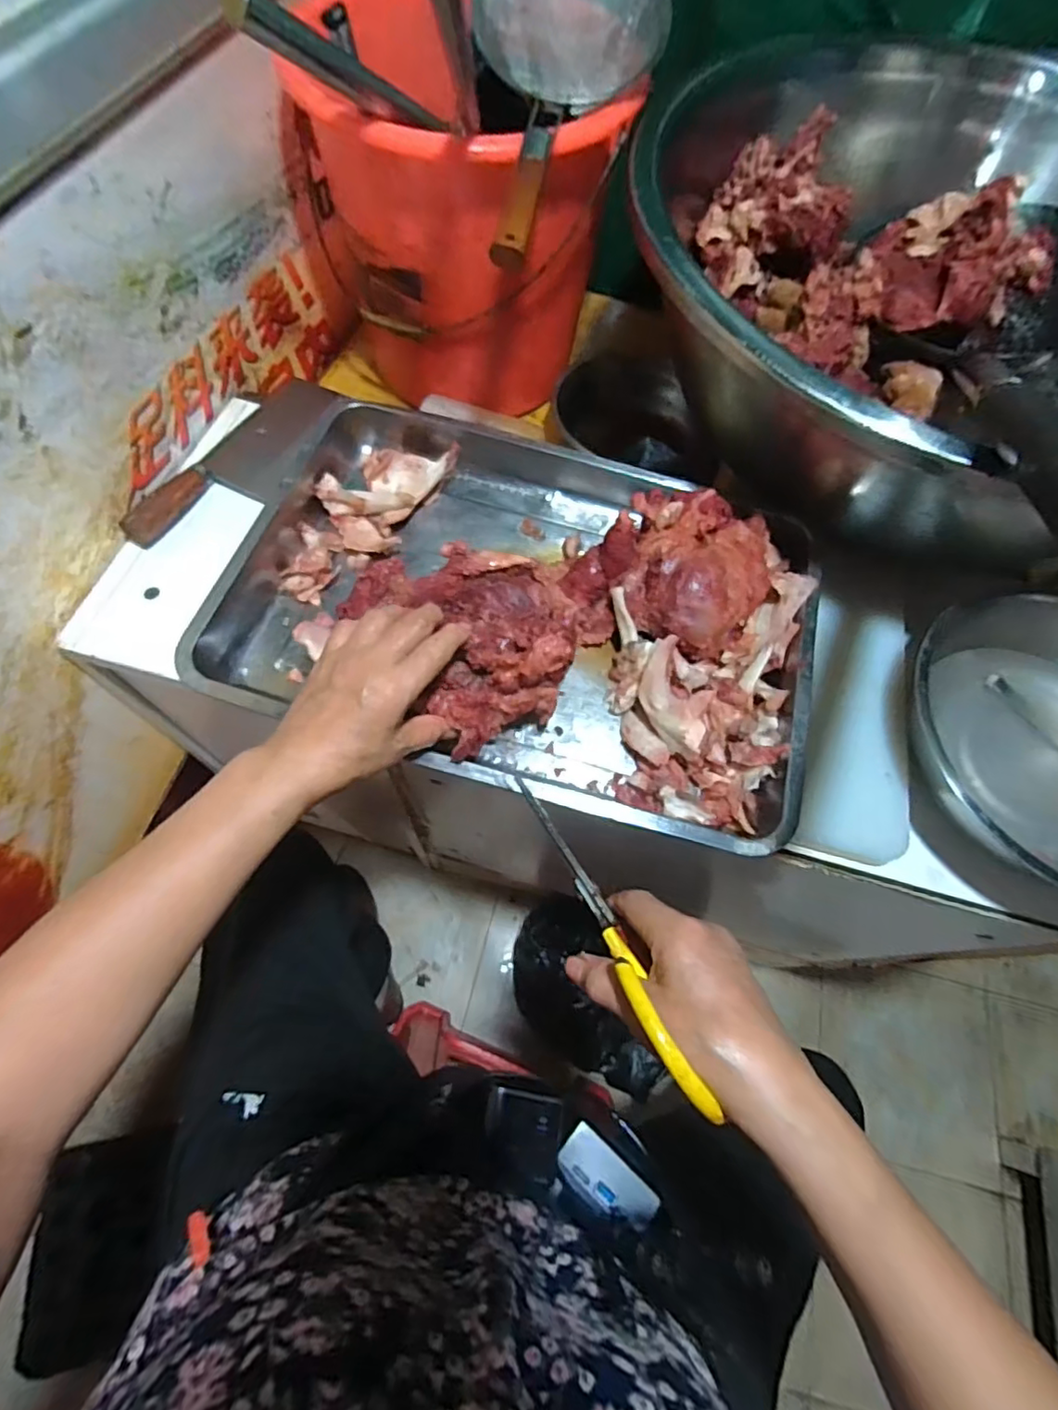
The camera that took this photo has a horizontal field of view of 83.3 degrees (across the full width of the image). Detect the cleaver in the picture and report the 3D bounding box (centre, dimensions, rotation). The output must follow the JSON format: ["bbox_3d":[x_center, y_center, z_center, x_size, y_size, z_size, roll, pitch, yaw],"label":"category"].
[{"bbox_3d":[-0.297,-0.262,0.628,0.085,0.045,0.284,23,66,8],"label":"cleaver"}]

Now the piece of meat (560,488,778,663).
[{"bbox_3d":[0.122,-0.119,0.519,0.166,0.069,0.144,20,66,6],"label":"piece of meat"}]

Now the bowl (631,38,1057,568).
[{"bbox_3d":[0.398,-0.358,0.550,0.579,0.210,0.536,1,65,-2],"label":"bowl"}]

